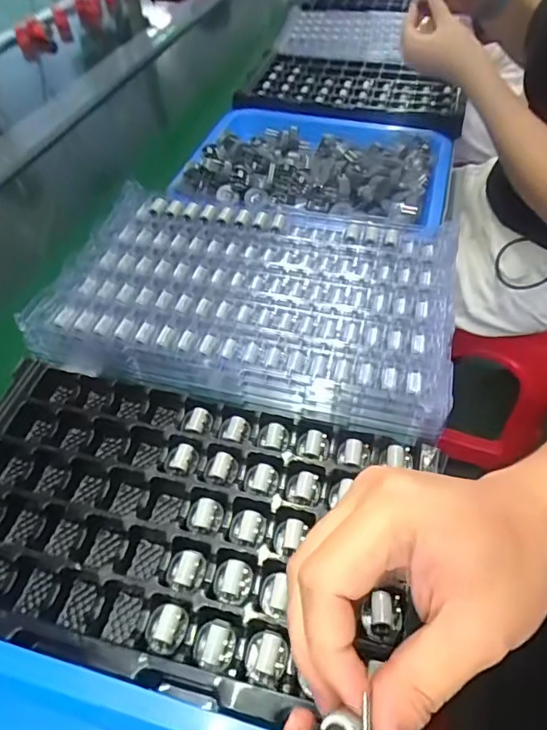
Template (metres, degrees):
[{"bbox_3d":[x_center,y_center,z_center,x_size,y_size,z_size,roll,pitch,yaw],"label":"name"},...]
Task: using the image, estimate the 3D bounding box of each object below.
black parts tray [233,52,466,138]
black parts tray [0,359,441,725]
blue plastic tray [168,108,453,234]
[{"bbox_3d":[0.127,-0.458,0.780,0.350,0.029,0.240,12,53,14],"label":"black parts tray"},{"bbox_3d":[-0.071,0.110,0.350,0.351,0.036,0.199,9,52,11],"label":"black parts tray"},{"bbox_3d":[0.056,-0.262,0.615,0.321,0.062,0.275,11,53,12],"label":"blue plastic tray"}]

